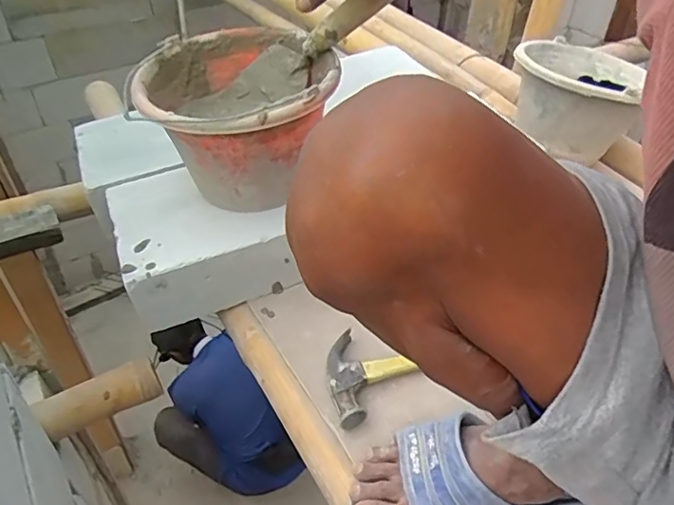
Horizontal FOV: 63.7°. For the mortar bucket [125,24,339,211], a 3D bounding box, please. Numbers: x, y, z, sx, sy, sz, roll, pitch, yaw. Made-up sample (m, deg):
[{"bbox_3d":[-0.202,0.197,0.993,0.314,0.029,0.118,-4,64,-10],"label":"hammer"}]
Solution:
[{"bbox_3d":[-0.127,-0.162,0.697,0.229,0.165,0.230,1,42,-1],"label":"mortar bucket"}]

